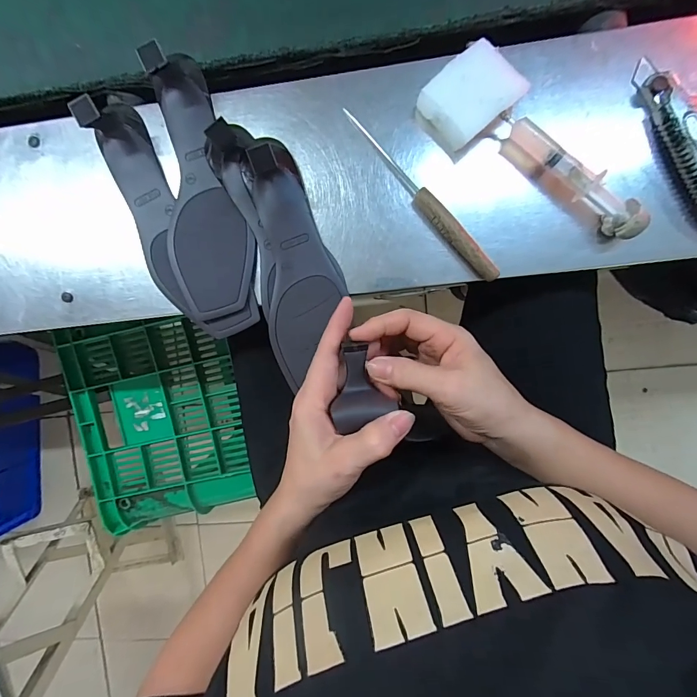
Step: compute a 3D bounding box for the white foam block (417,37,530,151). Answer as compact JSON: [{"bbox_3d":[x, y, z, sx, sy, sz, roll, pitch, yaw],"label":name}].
[{"bbox_3d":[0.103,-0.211,0.318,0.068,0.030,0.058,-39,90,5],"label":"white foam block"}]

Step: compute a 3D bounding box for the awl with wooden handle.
[{"bbox_3d":[0.062,-0.134,0.331,0.017,0.018,0.194,-43,89,5],"label":"awl with wooden handle"}]

